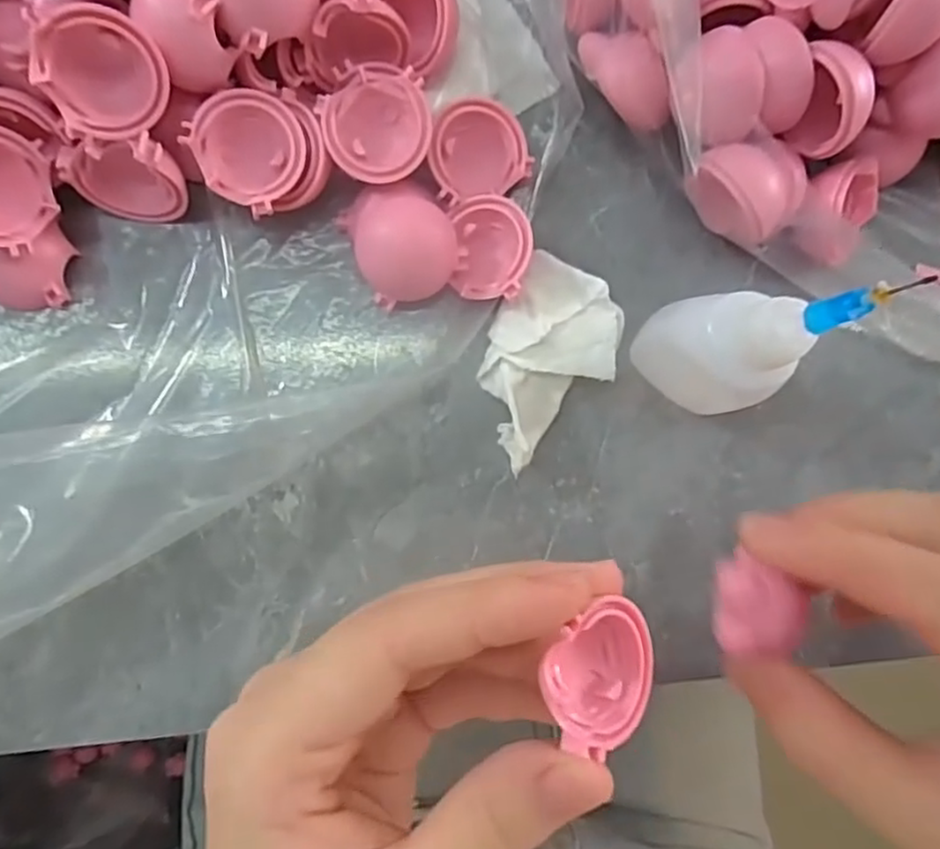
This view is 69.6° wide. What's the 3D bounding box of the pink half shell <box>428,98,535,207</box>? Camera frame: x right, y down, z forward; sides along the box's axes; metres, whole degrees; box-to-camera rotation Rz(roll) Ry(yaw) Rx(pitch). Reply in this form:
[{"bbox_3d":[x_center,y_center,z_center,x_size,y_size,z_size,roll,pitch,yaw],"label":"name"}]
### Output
[{"bbox_3d":[0.001,-0.080,0.199,0.029,0.009,0.025,-27,90,-7],"label":"pink half shell"}]

